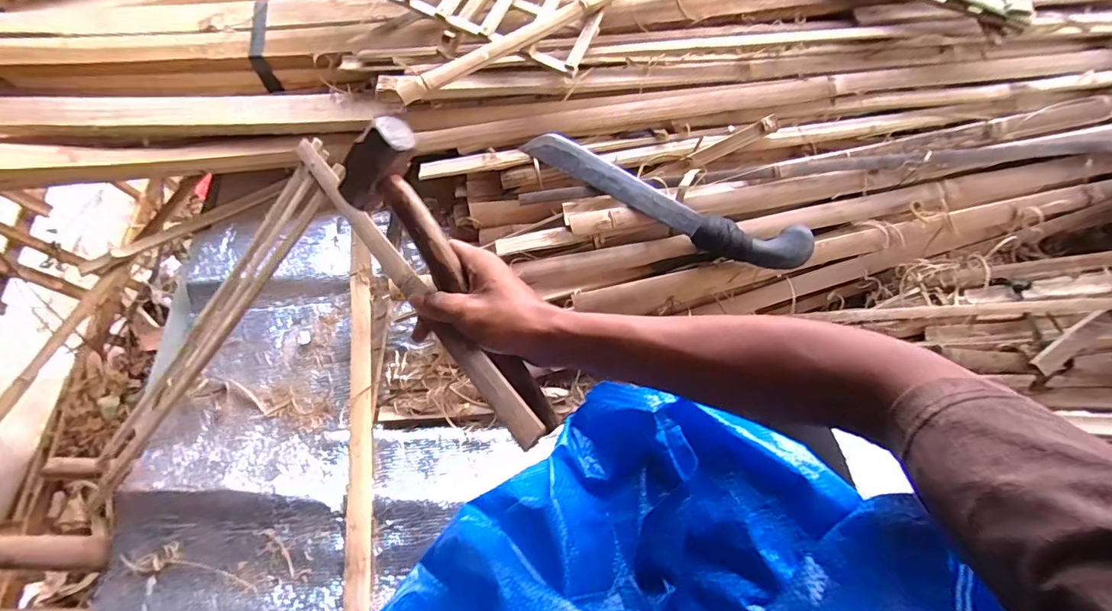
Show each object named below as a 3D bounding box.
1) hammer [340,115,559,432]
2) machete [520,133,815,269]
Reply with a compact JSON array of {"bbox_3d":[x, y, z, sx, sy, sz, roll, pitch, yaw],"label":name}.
[{"bbox_3d":[-0.078,-0.011,0.379,0.058,0.059,0.267,-33,96,-16],"label":"hammer"},{"bbox_3d":[0.132,-0.138,0.608,0.383,0.026,0.060,25,68,13],"label":"machete"}]

